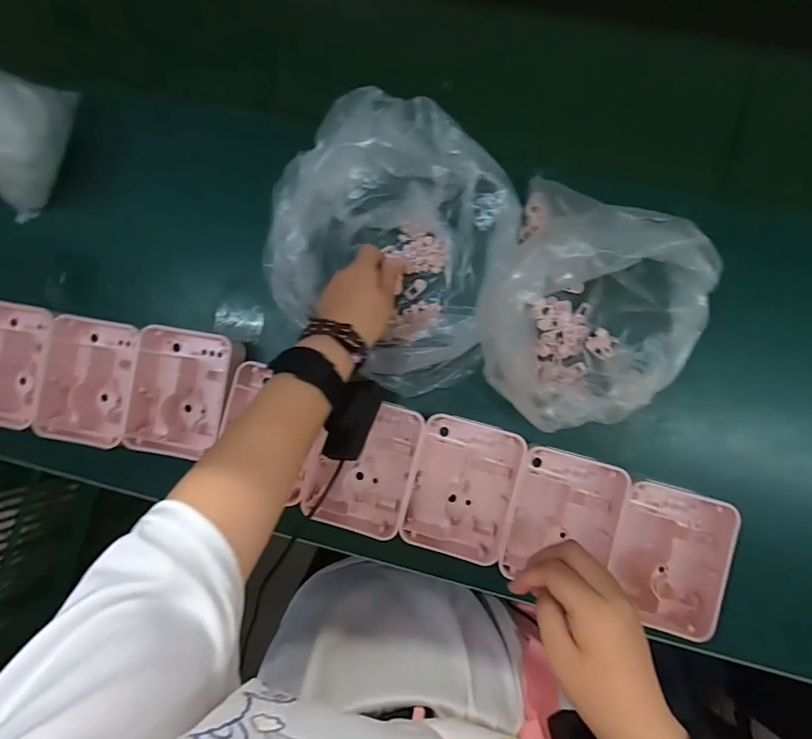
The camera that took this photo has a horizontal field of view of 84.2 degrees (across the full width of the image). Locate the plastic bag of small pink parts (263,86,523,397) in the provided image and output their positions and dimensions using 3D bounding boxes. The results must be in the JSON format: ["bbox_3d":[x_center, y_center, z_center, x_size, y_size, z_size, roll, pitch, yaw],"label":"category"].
[{"bbox_3d":[-0.013,-0.115,0.426,0.200,0.104,0.244,18,89,6],"label":"plastic bag of small pink parts"}]

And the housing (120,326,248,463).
[{"bbox_3d":[-0.233,0.026,0.481,0.106,0.042,0.135,11,89,5],"label":"housing"}]

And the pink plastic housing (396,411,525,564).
[{"bbox_3d":[0.057,0.116,0.448,0.101,0.034,0.126,14,89,6],"label":"pink plastic housing"}]

